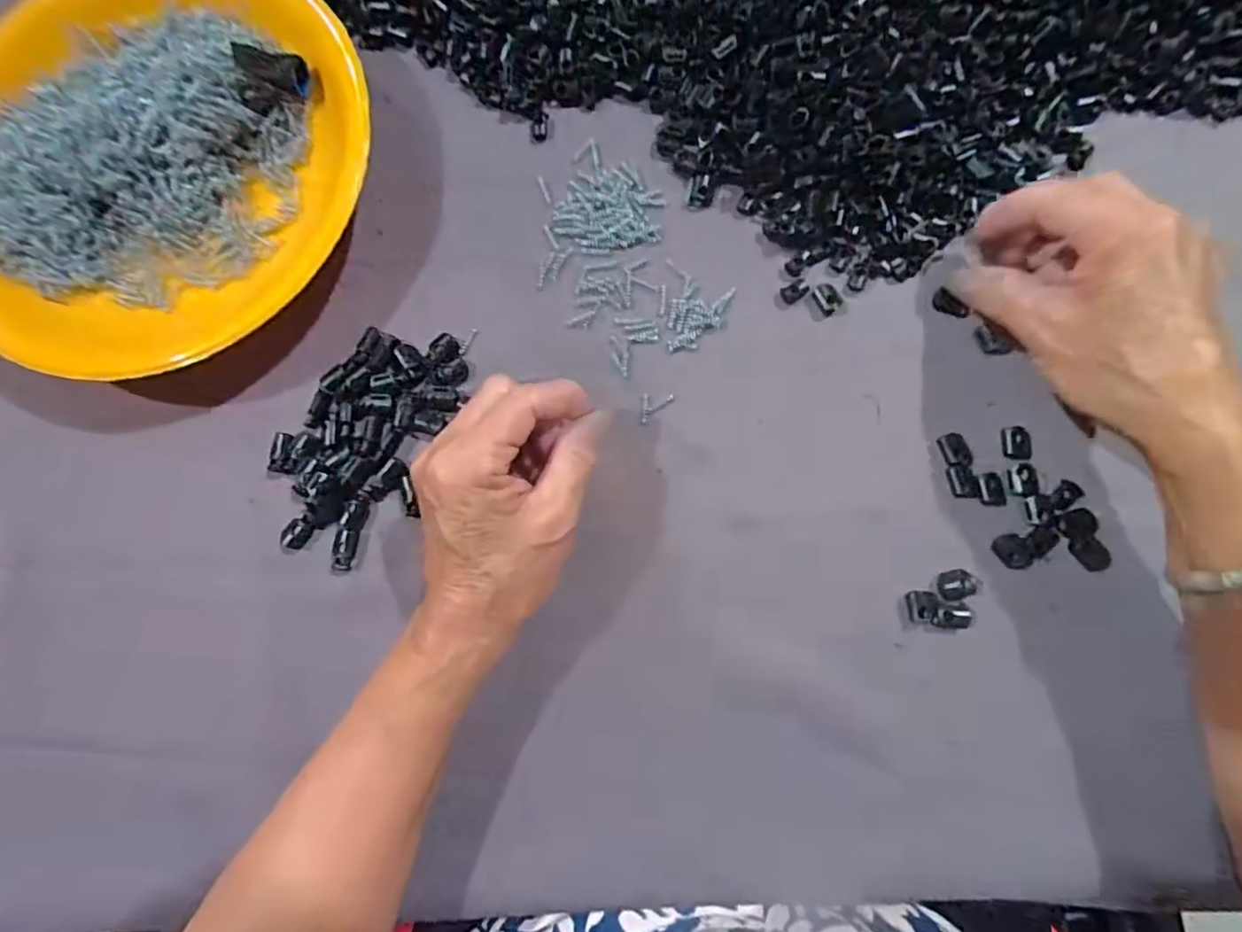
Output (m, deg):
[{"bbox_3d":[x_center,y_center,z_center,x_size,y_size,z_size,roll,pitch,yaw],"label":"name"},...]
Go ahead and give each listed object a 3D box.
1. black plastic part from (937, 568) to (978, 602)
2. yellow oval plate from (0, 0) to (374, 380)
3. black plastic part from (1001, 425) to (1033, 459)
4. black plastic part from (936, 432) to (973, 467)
[{"bbox_3d":[0.159,0.056,0.288,0.018,0.004,0.014,-14,81,1],"label":"black plastic part"},{"bbox_3d":[-0.259,-0.168,0.338,0.248,0.031,0.246,6,82,5],"label":"yellow oval plate"},{"bbox_3d":[0.194,-0.012,0.297,0.014,0.004,0.017,-3,81,3],"label":"black plastic part"},{"bbox_3d":[0.165,-0.008,0.299,0.014,0.004,0.017,-13,81,2],"label":"black plastic part"}]

